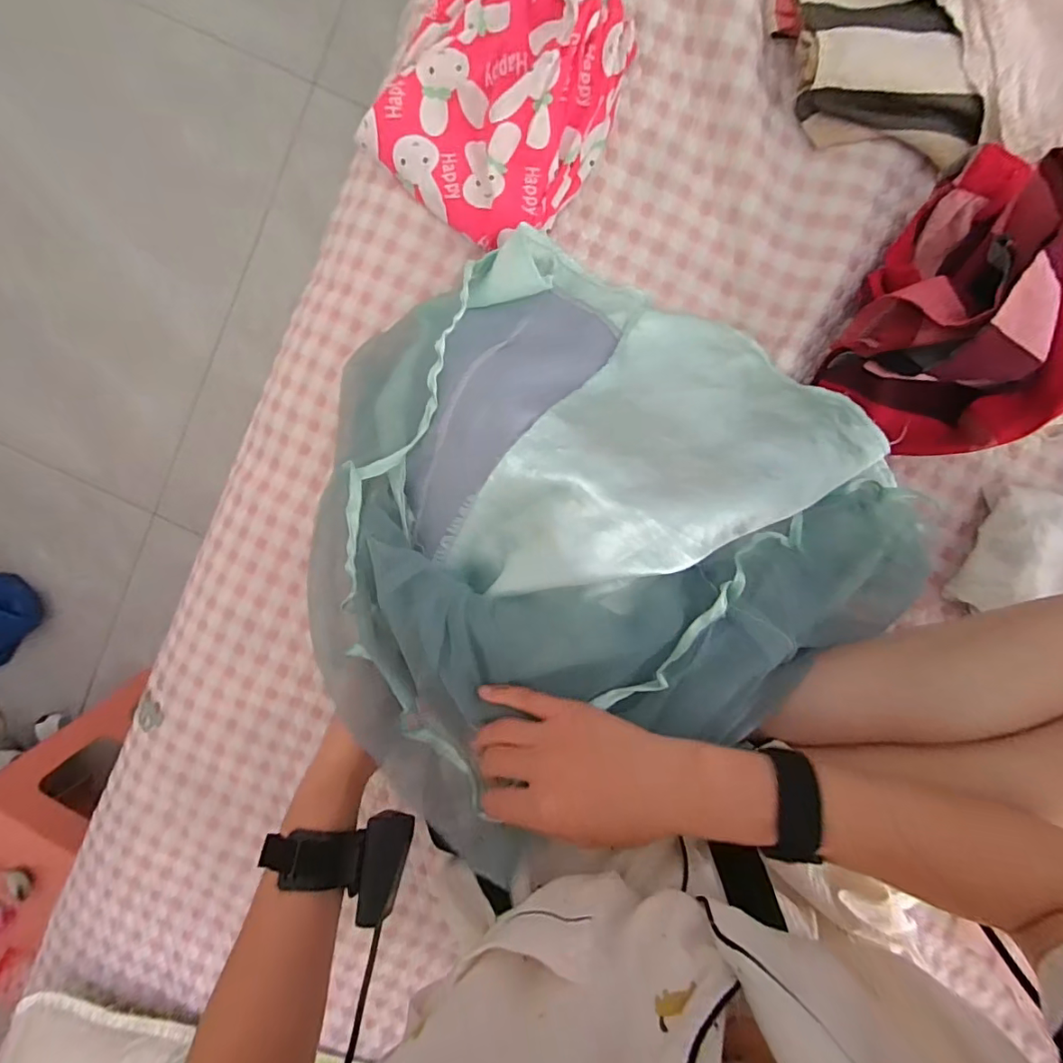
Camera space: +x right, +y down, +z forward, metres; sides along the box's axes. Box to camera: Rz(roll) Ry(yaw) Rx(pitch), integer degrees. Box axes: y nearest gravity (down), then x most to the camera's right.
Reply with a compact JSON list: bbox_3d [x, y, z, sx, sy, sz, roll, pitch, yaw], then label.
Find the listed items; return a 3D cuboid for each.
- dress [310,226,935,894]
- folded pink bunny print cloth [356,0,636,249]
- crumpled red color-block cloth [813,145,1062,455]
[{"bbox_3d":[0.039,-0.030,0.394,0.458,0.147,0.377,-27,94,5],"label":"dress"},{"bbox_3d":[-0.026,-0.361,0.422,0.184,0.049,0.207,37,96,-2],"label":"folded pink bunny print cloth"},{"bbox_3d":[0.341,-0.161,0.380,0.151,0.106,0.196,25,97,0],"label":"crumpled red color-block cloth"}]

